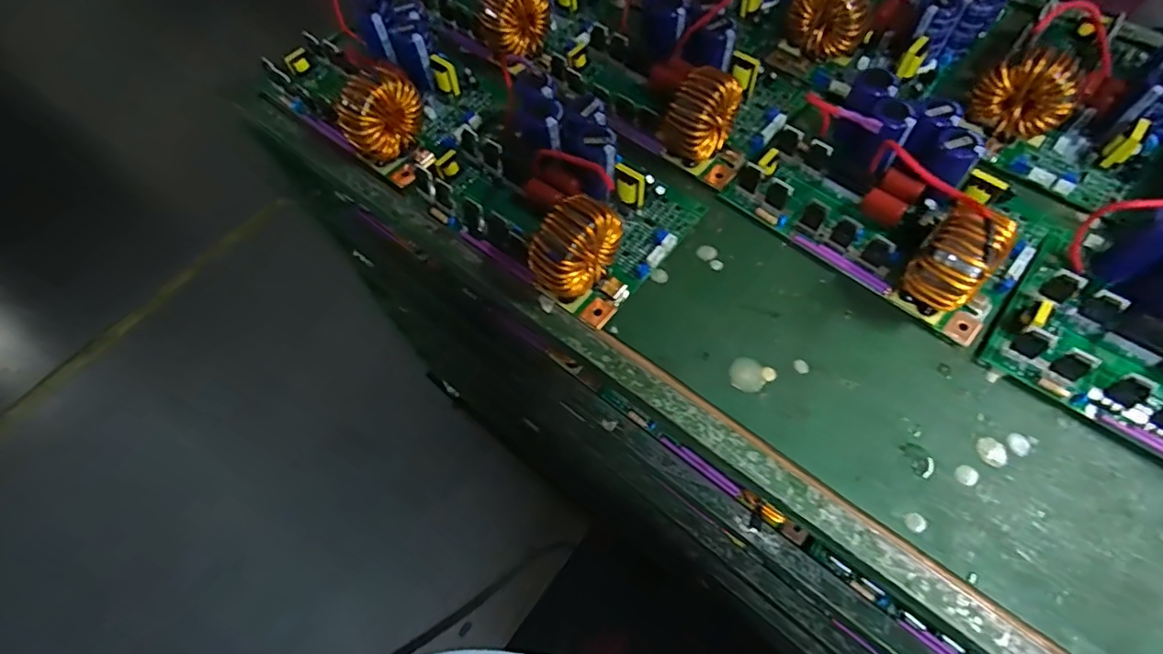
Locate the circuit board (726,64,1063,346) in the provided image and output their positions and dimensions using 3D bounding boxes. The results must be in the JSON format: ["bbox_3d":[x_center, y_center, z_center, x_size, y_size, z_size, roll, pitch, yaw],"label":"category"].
[{"bbox_3d":[0.229,-0.112,0.394,0.217,0.062,0.159,39,71,21],"label":"circuit board"}]

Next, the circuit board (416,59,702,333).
[{"bbox_3d":[-0.023,-0.114,0.404,0.202,0.059,0.147,35,70,19],"label":"circuit board"}]

